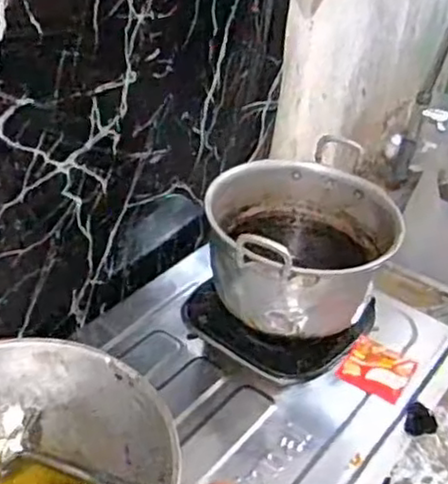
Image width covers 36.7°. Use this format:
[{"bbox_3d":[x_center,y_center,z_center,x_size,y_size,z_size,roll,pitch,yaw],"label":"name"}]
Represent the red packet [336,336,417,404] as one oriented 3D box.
[{"bbox_3d":[0.185,0.151,0.813,0.076,0.008,0.076,24,40,24],"label":"red packet"}]

